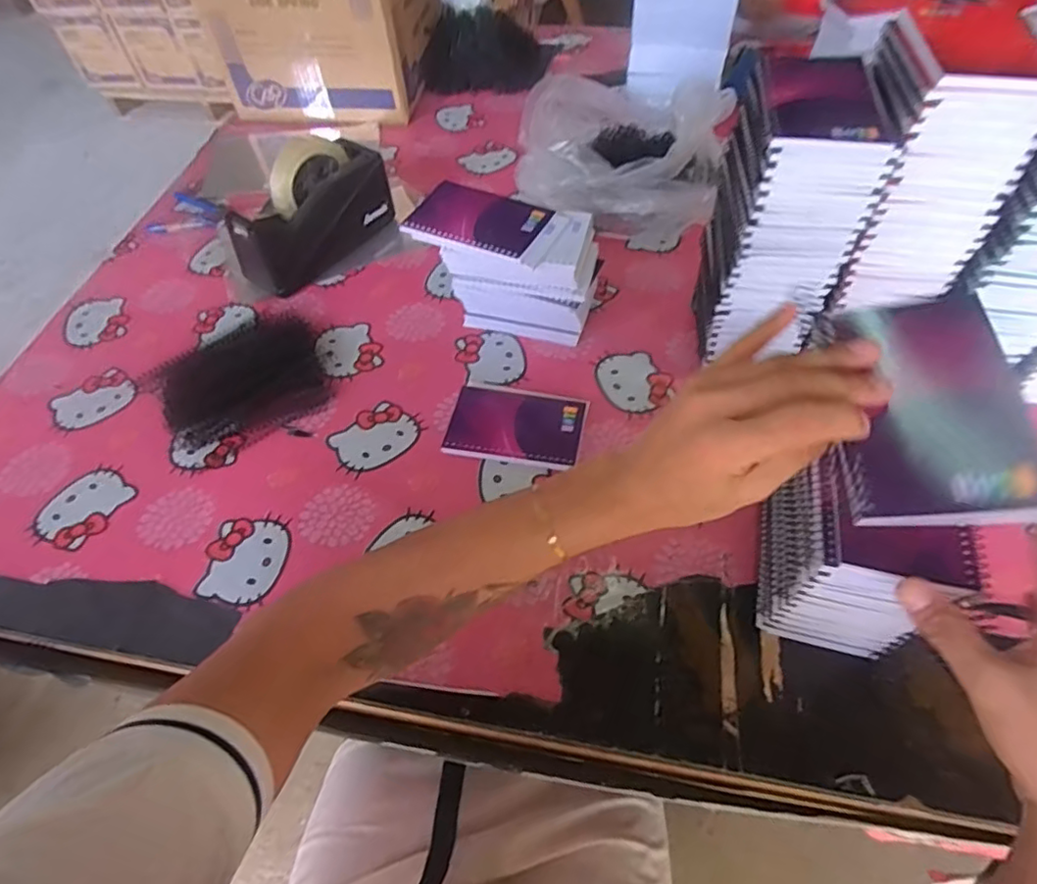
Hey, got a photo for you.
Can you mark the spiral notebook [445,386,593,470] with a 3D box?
[{"bbox_3d":[-0.001,-0.016,0.584,0.128,0.016,0.080,9,56,8],"label":"spiral notebook"}]

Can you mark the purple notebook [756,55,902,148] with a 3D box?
[{"bbox_3d":[0.229,-0.257,0.446,0.087,0.011,0.123,5,55,5],"label":"purple notebook"}]

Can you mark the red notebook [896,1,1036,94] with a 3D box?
[{"bbox_3d":[0.322,-0.282,0.422,0.079,0.011,0.127,5,55,5],"label":"red notebook"}]

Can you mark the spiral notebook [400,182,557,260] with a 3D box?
[{"bbox_3d":[-0.038,-0.209,0.564,0.122,0.015,0.074,21,58,16],"label":"spiral notebook"}]

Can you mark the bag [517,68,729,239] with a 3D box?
[{"bbox_3d":[0.122,-0.381,0.764,0.225,0.112,0.261,-16,56,-9],"label":"bag"}]

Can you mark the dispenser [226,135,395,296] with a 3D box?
[{"bbox_3d":[-0.244,-0.276,0.705,0.065,0.111,0.195,32,62,22],"label":"dispenser"}]

